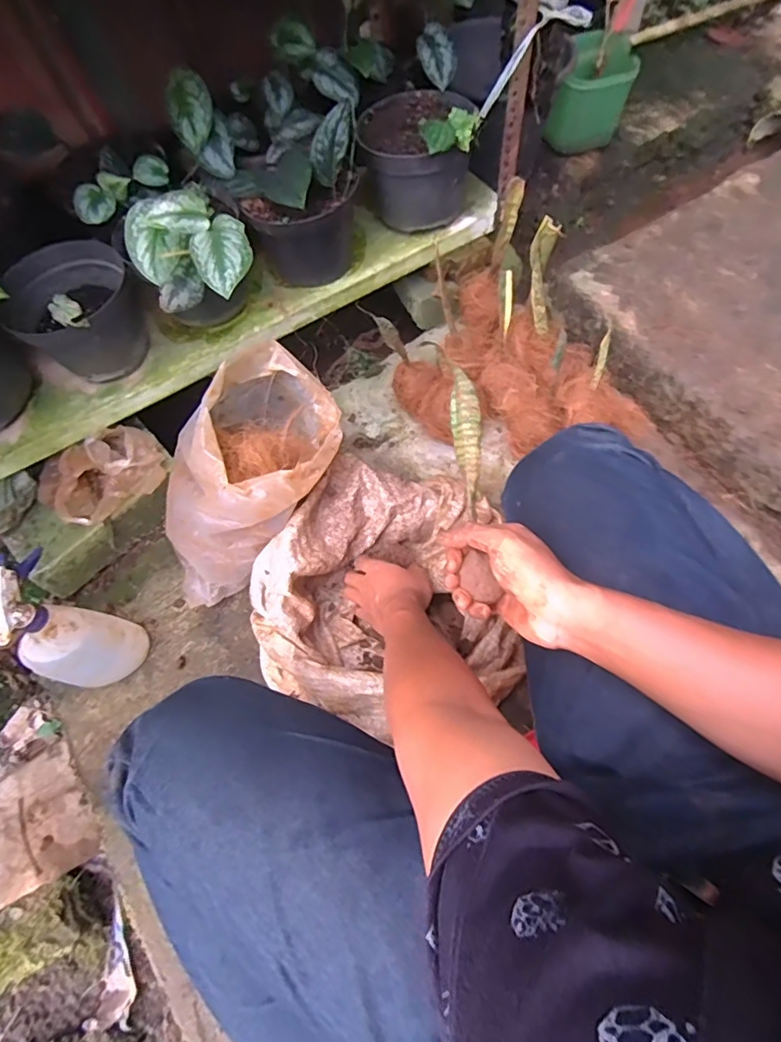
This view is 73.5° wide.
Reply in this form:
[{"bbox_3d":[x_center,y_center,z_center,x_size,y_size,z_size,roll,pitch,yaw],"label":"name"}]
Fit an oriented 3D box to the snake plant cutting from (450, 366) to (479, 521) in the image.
[{"bbox_3d":[0.067,-0.067,0.459,0.021,0.019,0.125,-6,97,0],"label":"snake plant cutting"}]

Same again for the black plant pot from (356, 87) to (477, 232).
[{"bbox_3d":[0.040,-0.547,0.814,0.164,0.137,0.183,5,68,8],"label":"black plant pot"}]

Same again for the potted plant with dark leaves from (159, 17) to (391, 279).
[{"bbox_3d":[-0.137,-0.522,0.768,0.240,0.223,0.210,-43,69,-12],"label":"potted plant with dark leaves"}]

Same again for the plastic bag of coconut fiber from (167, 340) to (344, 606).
[{"bbox_3d":[-0.187,-0.047,0.688,0.190,0.225,0.304,20,70,14],"label":"plastic bag of coconut fiber"}]

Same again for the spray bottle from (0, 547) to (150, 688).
[{"bbox_3d":[-0.389,0.137,0.648,0.089,0.244,0.131,18,70,10],"label":"spray bottle"}]

